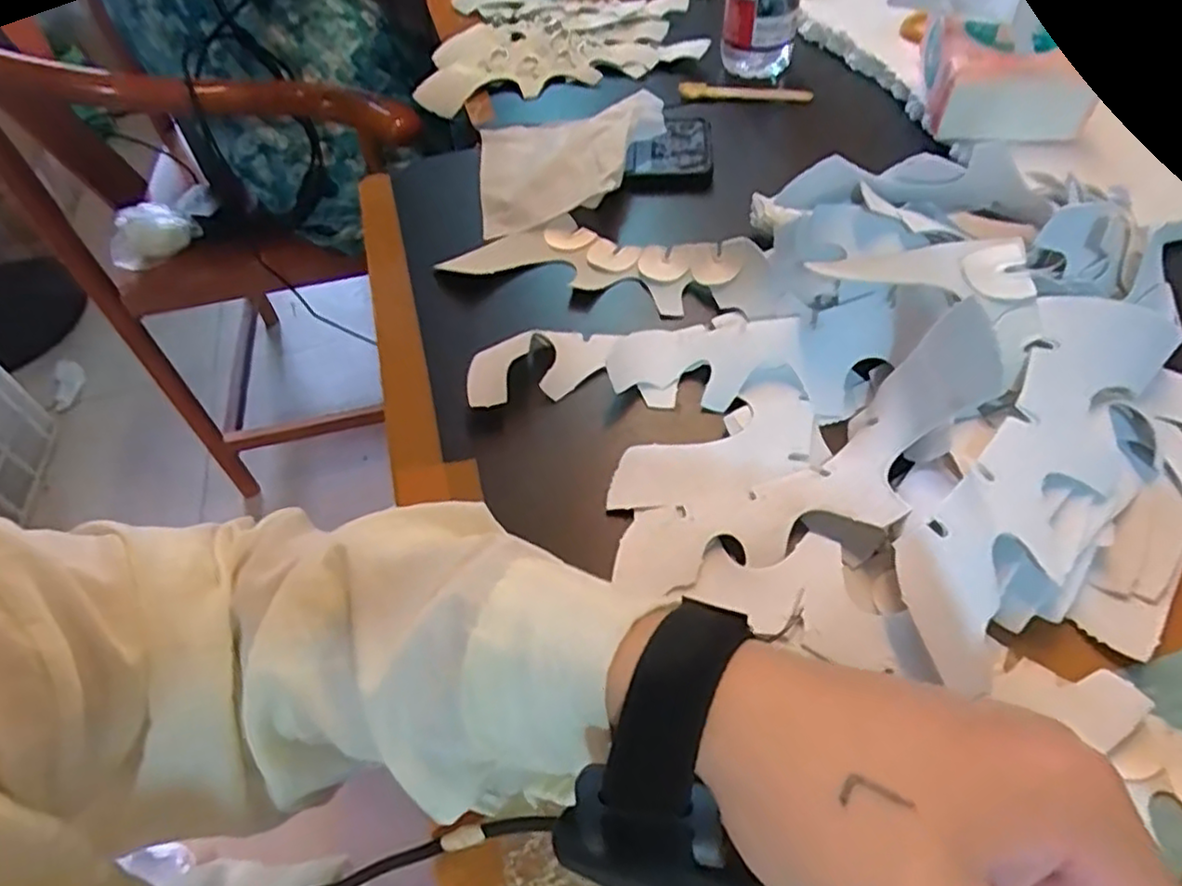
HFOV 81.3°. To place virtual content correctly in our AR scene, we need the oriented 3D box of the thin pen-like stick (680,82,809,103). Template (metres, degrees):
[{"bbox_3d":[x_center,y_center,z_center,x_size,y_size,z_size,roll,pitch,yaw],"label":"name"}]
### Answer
[{"bbox_3d":[0.133,-0.303,0.592,0.110,0.010,0.017,6,52,10],"label":"thin pen-like stick"}]

